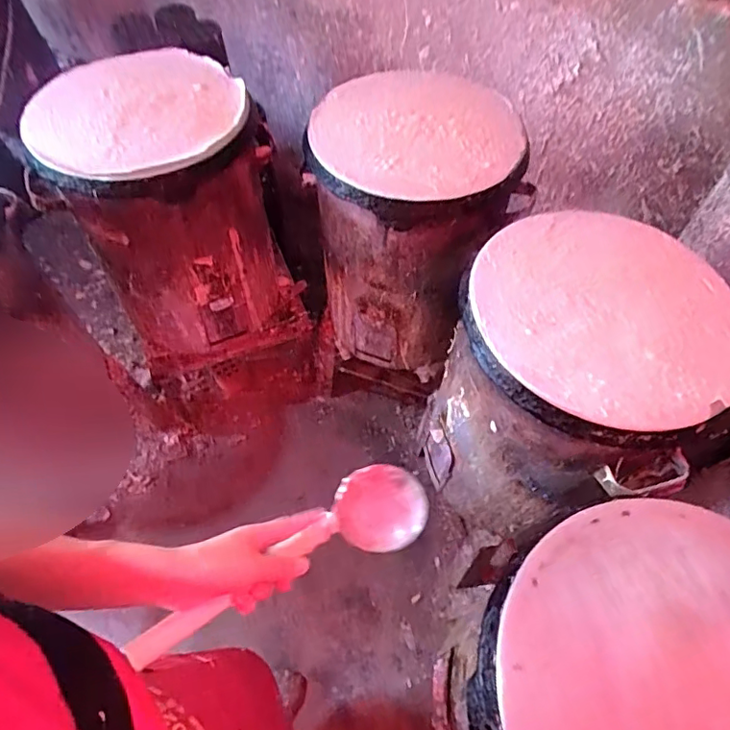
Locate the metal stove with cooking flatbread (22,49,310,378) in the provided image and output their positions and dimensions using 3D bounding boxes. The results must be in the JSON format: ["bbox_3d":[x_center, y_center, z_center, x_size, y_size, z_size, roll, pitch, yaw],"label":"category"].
[{"bbox_3d":[-0.361,-0.285,1.137,0.395,0.589,0.331,-19,61,-12],"label":"metal stove with cooking flatbread"}]

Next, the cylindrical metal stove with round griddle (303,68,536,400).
[{"bbox_3d":[0.086,-0.284,1.165,0.345,0.513,0.376,-19,61,-13],"label":"cylindrical metal stove with round griddle"}]

